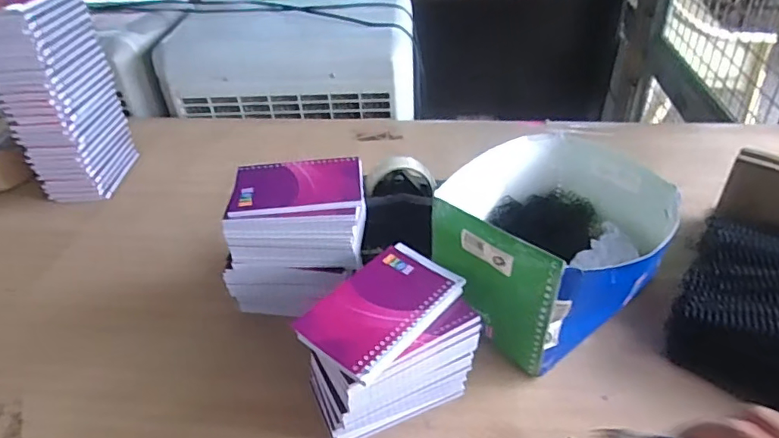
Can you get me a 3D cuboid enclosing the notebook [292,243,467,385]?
[{"bbox_3d":[-0.006,0.074,0.461,0.084,0.014,0.139,27,47,33],"label":"notebook"}]

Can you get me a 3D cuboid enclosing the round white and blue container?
[{"bbox_3d":[0.179,0.023,0.584,0.233,0.141,0.199,-31,46,-30],"label":"round white and blue container"}]

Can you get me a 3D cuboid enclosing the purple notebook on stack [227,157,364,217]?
[{"bbox_3d":[-0.094,-0.035,0.543,0.131,0.012,0.080,-5,38,-2],"label":"purple notebook on stack"}]

